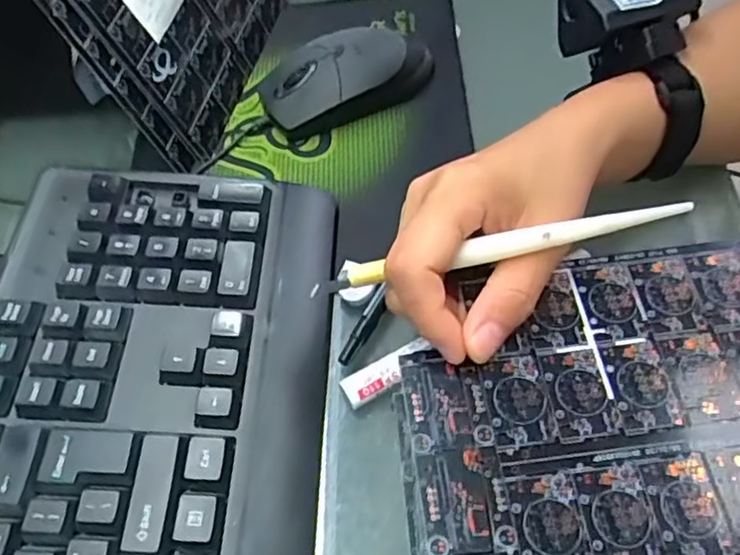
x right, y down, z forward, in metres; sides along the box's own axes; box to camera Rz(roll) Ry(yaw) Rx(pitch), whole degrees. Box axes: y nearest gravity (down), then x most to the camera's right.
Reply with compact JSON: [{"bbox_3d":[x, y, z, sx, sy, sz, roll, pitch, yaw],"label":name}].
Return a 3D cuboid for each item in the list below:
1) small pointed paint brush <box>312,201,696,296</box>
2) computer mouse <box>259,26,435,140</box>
[{"bbox_3d":[0.049,-0.011,0.262,0.152,0.011,0.008,-12,56,7],"label":"small pointed paint brush"},{"bbox_3d":[-0.013,-0.127,0.414,0.113,0.037,0.064,-9,57,-2],"label":"computer mouse"}]

